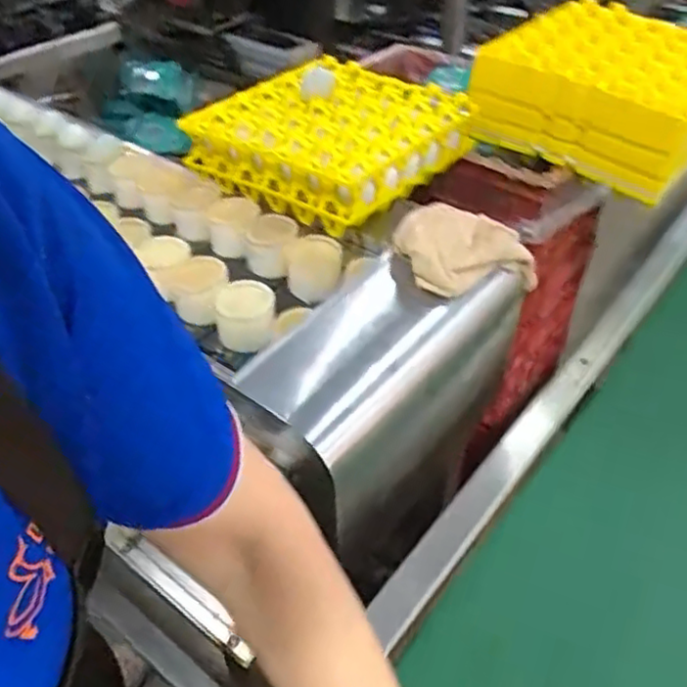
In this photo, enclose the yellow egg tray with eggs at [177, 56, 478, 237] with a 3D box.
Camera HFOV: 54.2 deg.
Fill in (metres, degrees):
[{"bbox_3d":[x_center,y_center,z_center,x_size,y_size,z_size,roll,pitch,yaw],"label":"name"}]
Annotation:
[{"bbox_3d":[-0.012,-0.286,0.916,0.289,0.082,0.301,25,48,27],"label":"yellow egg tray with eggs"}]

